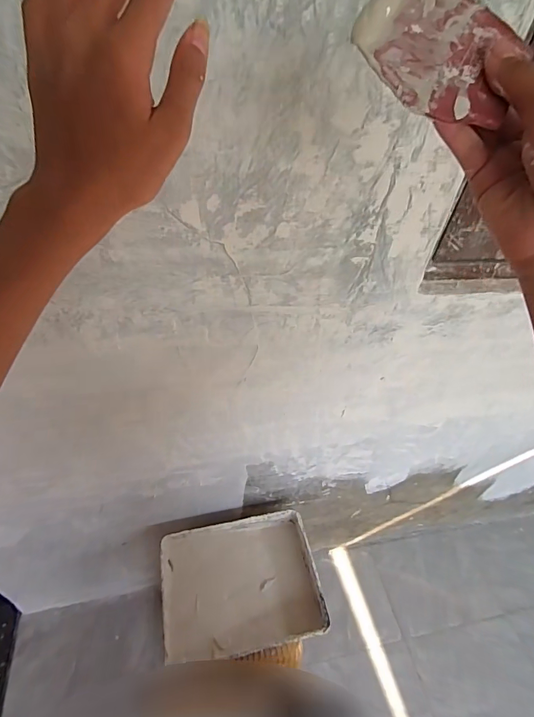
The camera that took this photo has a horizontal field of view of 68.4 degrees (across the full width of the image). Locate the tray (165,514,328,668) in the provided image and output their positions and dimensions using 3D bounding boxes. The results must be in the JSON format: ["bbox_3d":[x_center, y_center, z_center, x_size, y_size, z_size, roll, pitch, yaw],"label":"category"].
[{"bbox_3d":[-0.063,0.522,0.926,0.349,0.052,0.275,-4,46,-12],"label":"tray"}]

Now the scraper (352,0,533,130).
[{"bbox_3d":[0.097,-0.174,0.218,0.091,0.005,0.094,29,73,-1],"label":"scraper"}]

